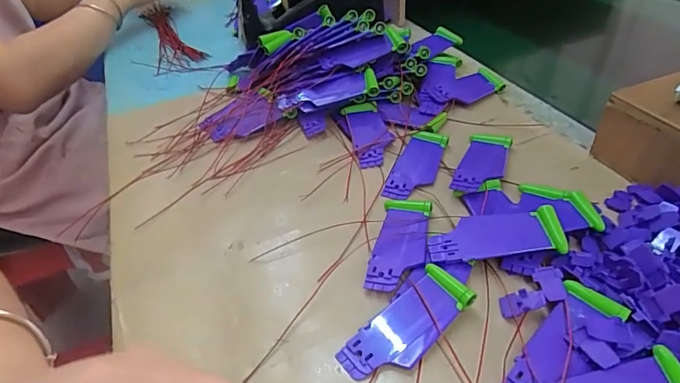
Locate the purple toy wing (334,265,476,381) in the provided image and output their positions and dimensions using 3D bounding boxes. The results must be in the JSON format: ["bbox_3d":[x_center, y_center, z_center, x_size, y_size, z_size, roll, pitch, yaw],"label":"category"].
[{"bbox_3d":[0.041,0.082,0.273,0.086,0.014,0.036,-33,47,-26],"label":"purple toy wing"}]

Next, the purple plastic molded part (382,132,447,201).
[{"bbox_3d":[0.069,-0.026,0.397,0.036,0.006,0.086,13,45,21],"label":"purple plastic molded part"}]

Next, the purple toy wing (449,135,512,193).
[{"bbox_3d":[0.125,-0.026,0.386,0.037,0.015,0.083,12,45,21],"label":"purple toy wing"}]

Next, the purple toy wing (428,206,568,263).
[{"bbox_3d":[0.108,0.031,0.311,0.088,0.017,0.037,-1,42,7],"label":"purple toy wing"}]

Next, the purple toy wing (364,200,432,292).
[{"bbox_3d":[0.045,0.036,0.327,0.037,0.006,0.087,6,43,15],"label":"purple toy wing"}]

